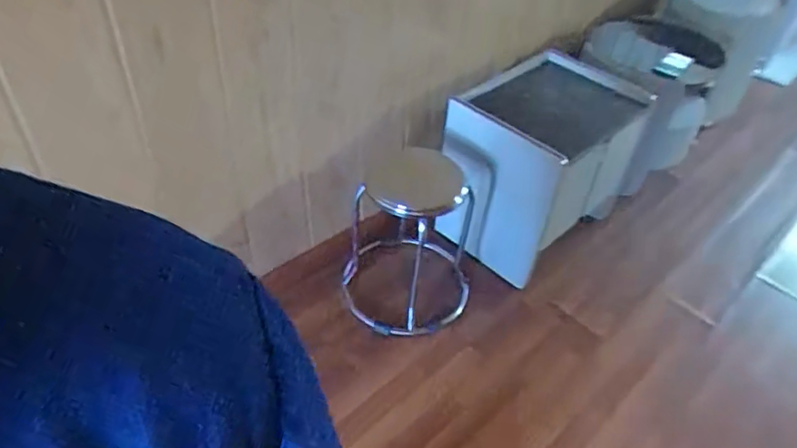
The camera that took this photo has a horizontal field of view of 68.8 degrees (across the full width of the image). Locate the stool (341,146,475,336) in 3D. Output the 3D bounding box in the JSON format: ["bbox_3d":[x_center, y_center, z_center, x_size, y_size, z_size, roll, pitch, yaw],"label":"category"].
[{"bbox_3d":[0.038,0.042,1.621,0.357,0.441,0.354,2,43,-2],"label":"stool"}]

